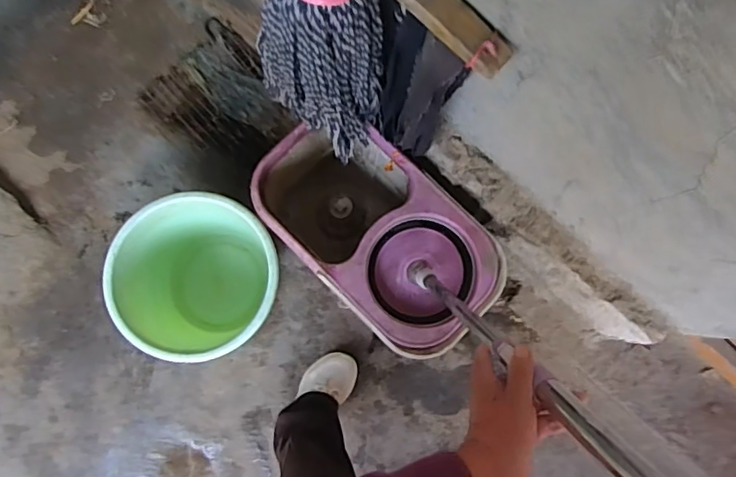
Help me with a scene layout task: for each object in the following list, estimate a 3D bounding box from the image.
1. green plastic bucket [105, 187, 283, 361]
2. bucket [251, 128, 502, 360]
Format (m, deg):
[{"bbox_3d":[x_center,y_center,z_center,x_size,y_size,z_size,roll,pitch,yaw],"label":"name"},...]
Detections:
[{"bbox_3d":[-0.311,0.069,1.037,0.289,0.261,0.275,0,85,-3],"label":"green plastic bucket"},{"bbox_3d":[0.010,-0.008,1.047,0.448,0.266,0.254,44,85,1],"label":"bucket"}]

